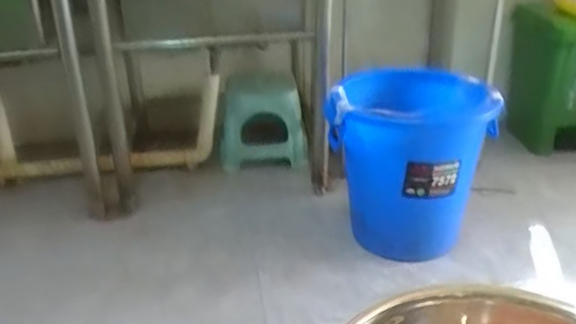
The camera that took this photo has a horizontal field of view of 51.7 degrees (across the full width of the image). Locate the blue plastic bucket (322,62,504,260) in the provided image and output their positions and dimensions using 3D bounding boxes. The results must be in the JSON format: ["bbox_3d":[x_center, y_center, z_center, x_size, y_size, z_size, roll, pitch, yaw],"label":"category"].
[{"bbox_3d":[0.305,0.025,1.526,0.382,0.441,0.315,4,27,13],"label":"blue plastic bucket"}]

